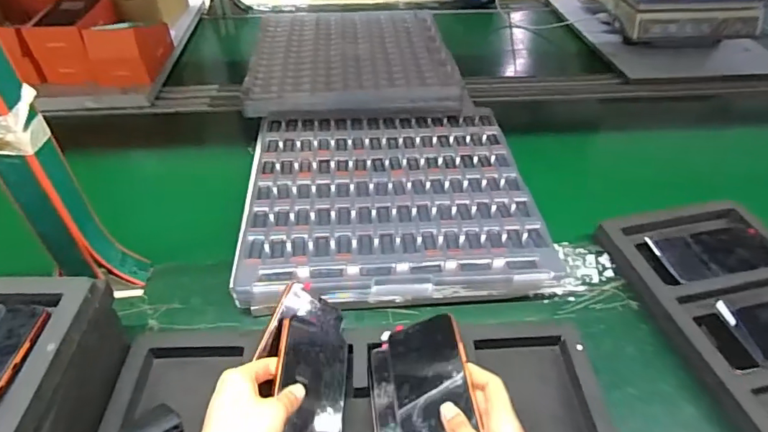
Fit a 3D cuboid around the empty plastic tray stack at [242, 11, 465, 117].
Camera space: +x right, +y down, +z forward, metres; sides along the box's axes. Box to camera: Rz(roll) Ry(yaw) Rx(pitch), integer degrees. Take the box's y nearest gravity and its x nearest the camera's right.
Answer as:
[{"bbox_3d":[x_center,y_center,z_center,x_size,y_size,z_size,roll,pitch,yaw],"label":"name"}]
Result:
[{"bbox_3d":[-0.068,-0.342,0.995,0.394,0.036,0.454,-2,43,-3],"label":"empty plastic tray stack"}]

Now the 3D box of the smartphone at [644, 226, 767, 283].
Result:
[{"bbox_3d":[0.435,0.049,0.628,0.164,0.012,0.074,-8,44,-10],"label":"smartphone"}]

